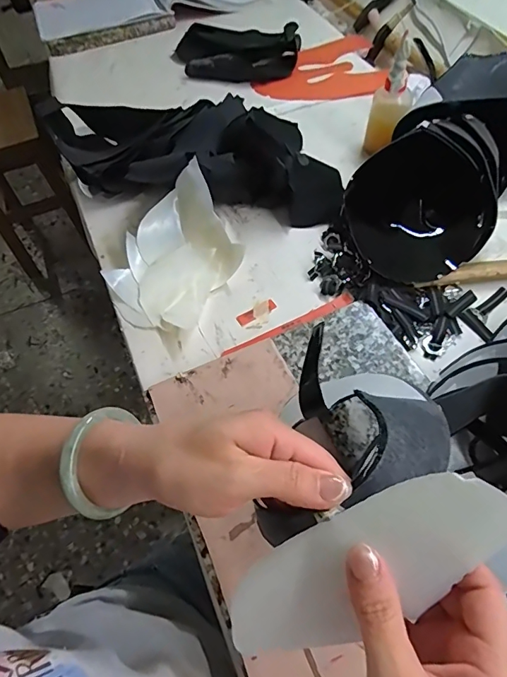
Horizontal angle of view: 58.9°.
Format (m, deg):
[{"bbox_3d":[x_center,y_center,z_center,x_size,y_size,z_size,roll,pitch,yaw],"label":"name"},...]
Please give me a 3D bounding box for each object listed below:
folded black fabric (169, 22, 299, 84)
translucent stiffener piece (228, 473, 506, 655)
[{"bbox_3d":[-0.038,-0.586,0.911,0.256,0.034,0.210,-2,56,2],"label":"folded black fabric"},{"bbox_3d":[0.055,0.118,0.231,0.160,0.004,0.055,-34,75,15],"label":"translucent stiffener piece"}]

